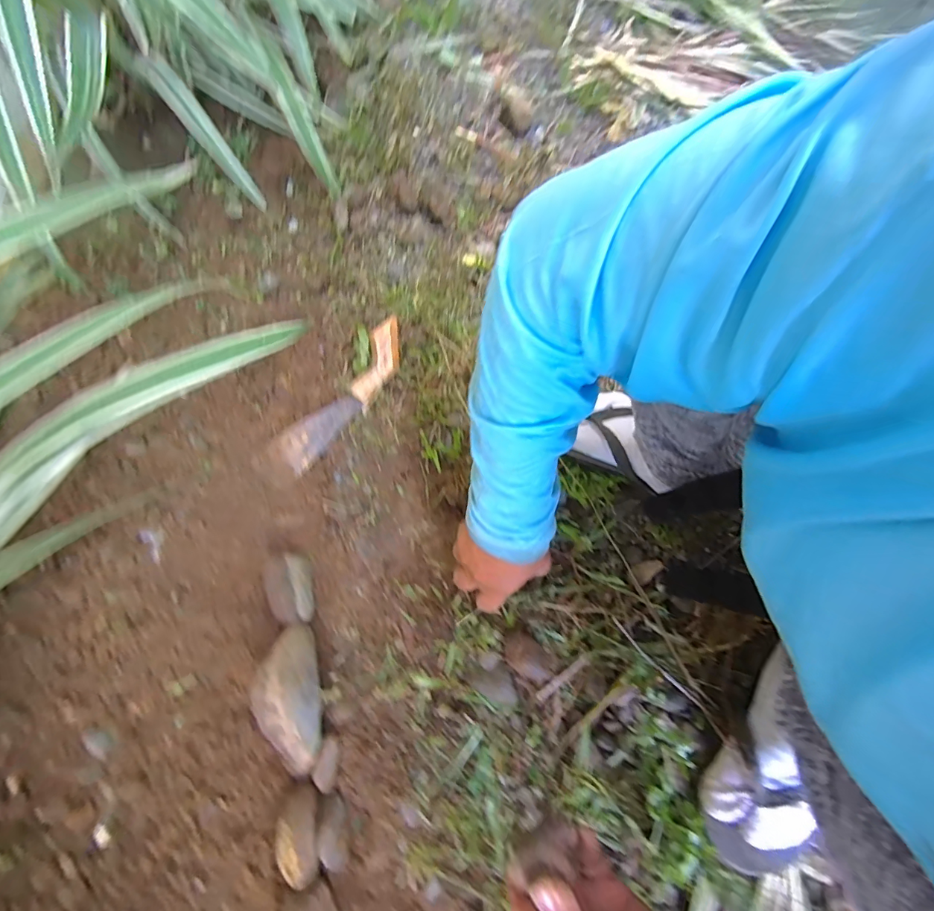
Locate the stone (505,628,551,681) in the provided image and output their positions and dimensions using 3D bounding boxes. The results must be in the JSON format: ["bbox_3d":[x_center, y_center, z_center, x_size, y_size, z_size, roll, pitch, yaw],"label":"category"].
[{"bbox_3d":[0.068,0.223,0.468,0.060,0.034,0.038,36,74,10],"label":"stone"}]

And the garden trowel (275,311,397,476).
[{"bbox_3d":[-0.164,-0.082,0.578,0.058,0.028,0.240,39,88,11],"label":"garden trowel"}]

